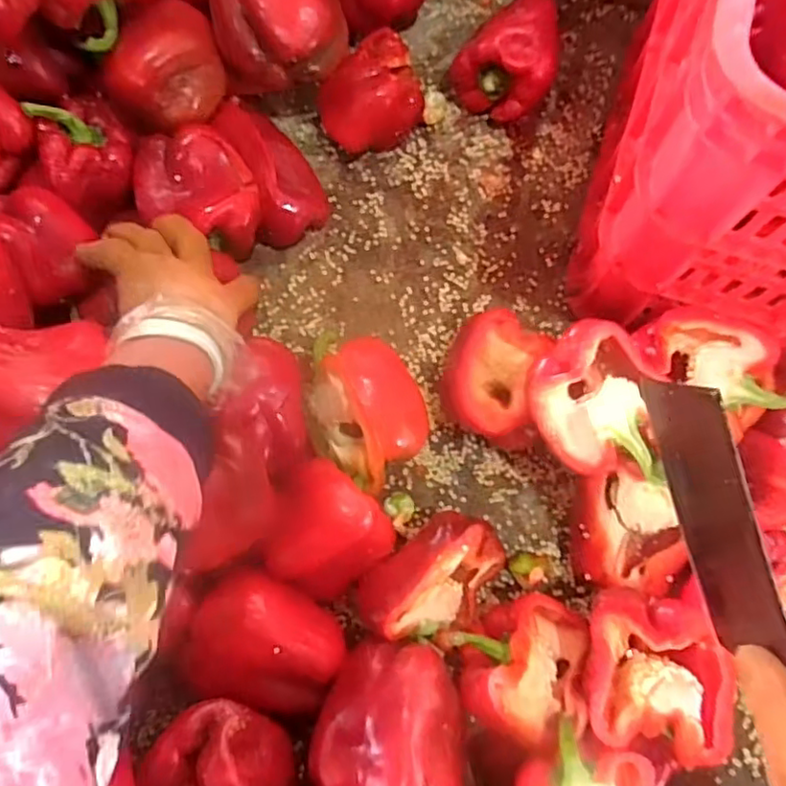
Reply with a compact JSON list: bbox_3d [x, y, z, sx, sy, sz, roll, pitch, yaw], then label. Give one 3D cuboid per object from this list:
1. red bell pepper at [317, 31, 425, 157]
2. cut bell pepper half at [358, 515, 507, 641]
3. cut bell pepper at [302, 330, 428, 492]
[{"bbox_3d":[-0.021,-0.283,0.583,0.094,0.066,0.118,-5,77,-1],"label":"red bell pepper"},{"bbox_3d":[0.035,0.142,0.466,0.110,0.080,0.077,-40,80,-8],"label":"cut bell pepper half"},{"bbox_3d":[-0.024,0.014,0.492,0.088,0.089,0.105,-40,80,-8],"label":"cut bell pepper"}]

